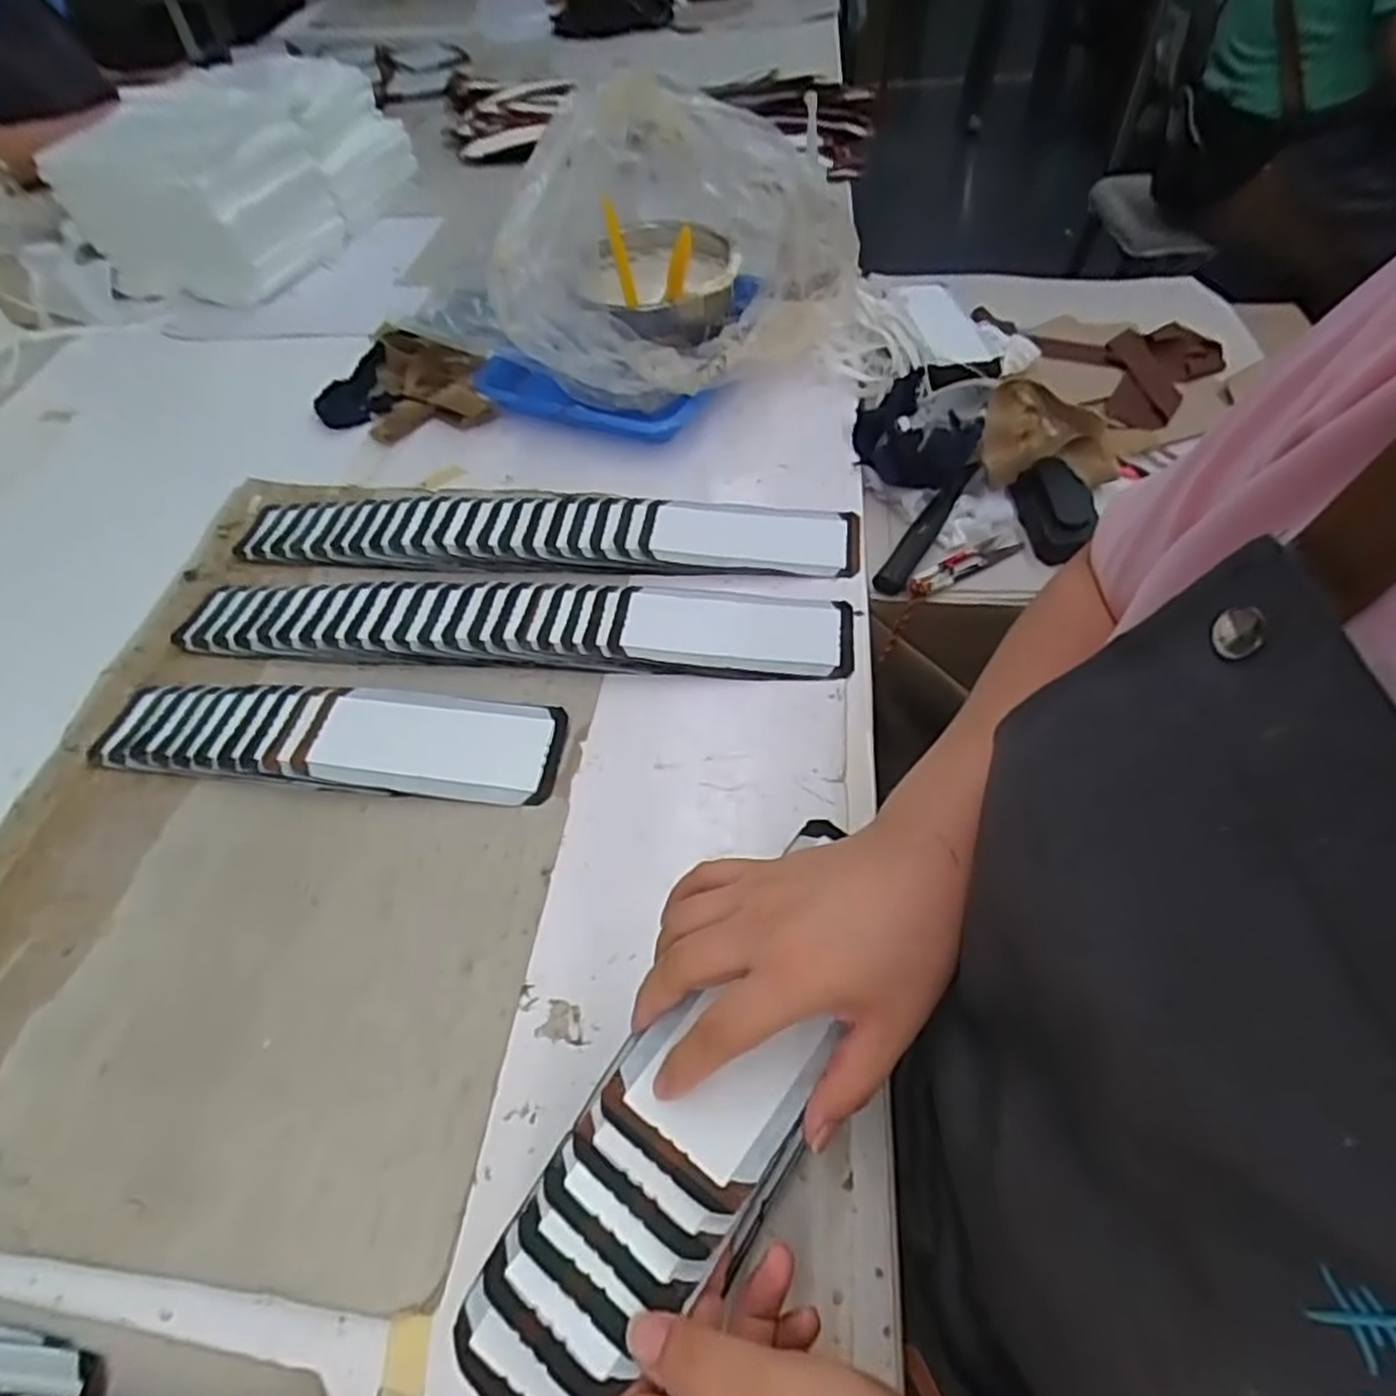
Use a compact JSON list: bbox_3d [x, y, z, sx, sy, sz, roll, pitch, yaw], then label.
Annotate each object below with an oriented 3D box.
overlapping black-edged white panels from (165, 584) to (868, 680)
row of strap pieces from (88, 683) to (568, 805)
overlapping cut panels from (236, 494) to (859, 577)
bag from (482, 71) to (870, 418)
[{"bbox_3d":[-0.143,-0.058,0.553,0.493,0.015,0.074,3,53,7],"label":"overlapping black-edged white panels"},{"bbox_3d":[-0.246,0.024,0.506,0.315,0.017,0.075,4,53,8],"label":"row of strap pieces"},{"bbox_3d":[-0.127,-0.138,0.611,0.494,0.017,0.080,3,53,7],"label":"overlapping cut panels"},{"bbox_3d":[-0.014,-0.407,0.696,0.297,0.186,0.271,-2,52,3],"label":"bag"}]

